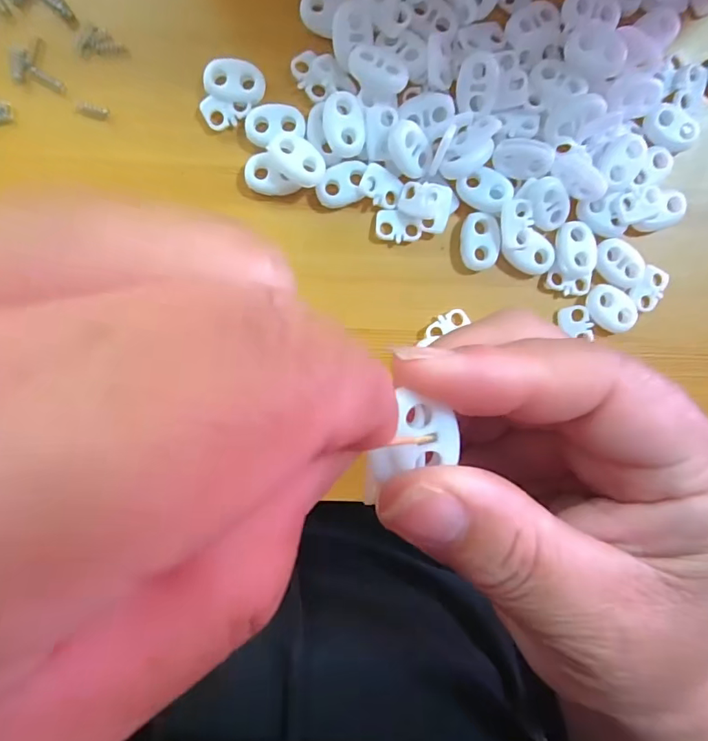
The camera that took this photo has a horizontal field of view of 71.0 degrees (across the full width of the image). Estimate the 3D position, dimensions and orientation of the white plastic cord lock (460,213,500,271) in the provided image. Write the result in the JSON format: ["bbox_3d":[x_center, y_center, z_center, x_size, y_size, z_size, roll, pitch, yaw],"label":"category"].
[{"bbox_3d":[0.050,-0.051,0.194,0.014,0.004,0.021,-6,97,-3],"label":"white plastic cord lock"}]

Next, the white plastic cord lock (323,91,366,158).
[{"bbox_3d":[-0.003,-0.090,0.183,0.015,0.005,0.021,-10,97,-3],"label":"white plastic cord lock"}]

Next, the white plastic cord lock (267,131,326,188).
[{"bbox_3d":[-0.021,-0.078,0.184,0.021,0.008,0.013,40,93,-6],"label":"white plastic cord lock"}]

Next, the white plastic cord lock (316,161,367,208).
[{"bbox_3d":[-0.004,-0.071,0.190,0.020,0.004,0.015,-17,97,-2],"label":"white plastic cord lock"}]

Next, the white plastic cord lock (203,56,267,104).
[{"bbox_3d":[-0.044,-0.107,0.183,0.021,0.004,0.013,7,96,-5],"label":"white plastic cord lock"}]

